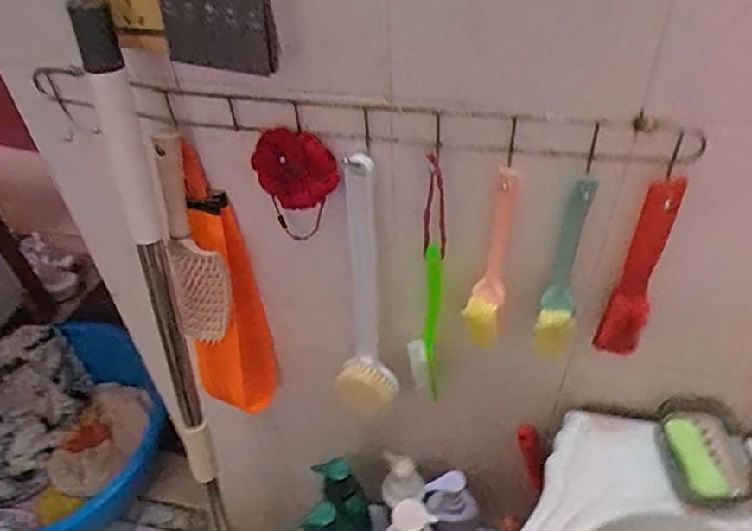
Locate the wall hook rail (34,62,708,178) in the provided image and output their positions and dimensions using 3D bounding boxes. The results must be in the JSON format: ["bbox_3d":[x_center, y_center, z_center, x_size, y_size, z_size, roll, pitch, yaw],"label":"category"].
[{"bbox_3d":[-0.006,-0.132,0.556,0.559,0.044,0.036,6,45,9],"label":"wall hook rail"}]

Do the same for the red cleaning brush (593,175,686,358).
[{"bbox_3d":[0.252,0.011,0.577,0.038,0.209,0.038,25,51,25],"label":"red cleaning brush"}]

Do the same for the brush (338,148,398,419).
[{"bbox_3d":[-0.020,0.051,0.700,0.075,0.382,0.067,-9,45,-6],"label":"brush"}]

